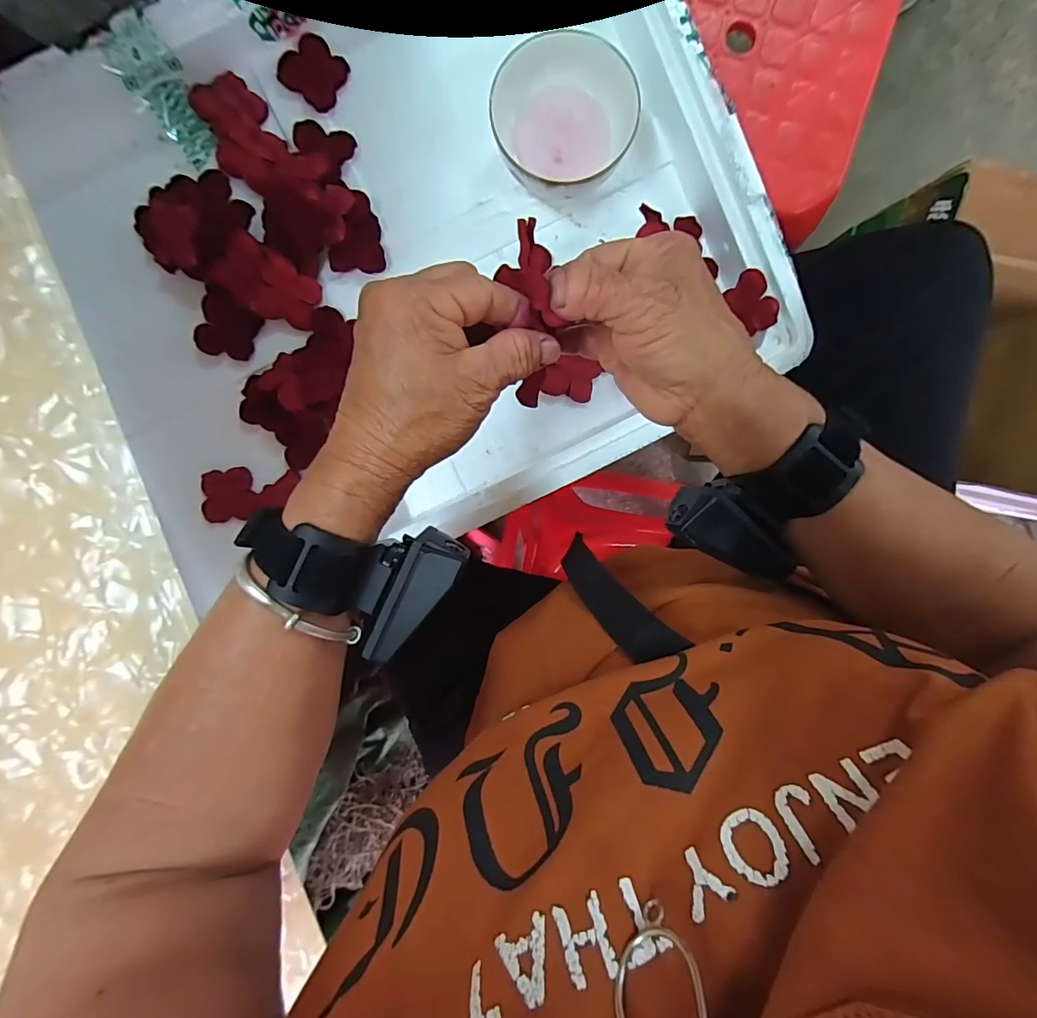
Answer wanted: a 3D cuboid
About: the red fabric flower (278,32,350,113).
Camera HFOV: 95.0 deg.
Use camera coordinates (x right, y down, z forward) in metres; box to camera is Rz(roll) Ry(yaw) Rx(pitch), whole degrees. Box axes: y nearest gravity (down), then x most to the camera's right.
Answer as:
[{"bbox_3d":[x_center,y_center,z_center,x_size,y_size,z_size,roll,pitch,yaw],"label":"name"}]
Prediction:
[{"bbox_3d":[-0.171,-0.367,0.399,0.048,0.006,0.047,33,91,-9],"label":"red fabric flower"}]

